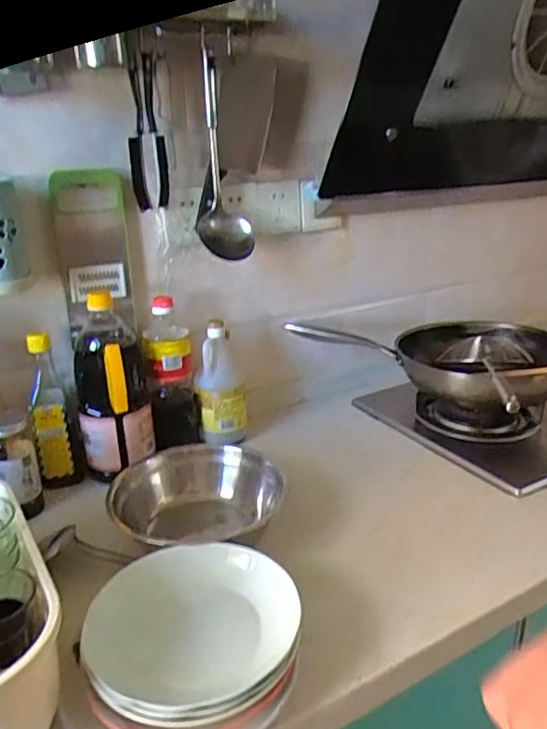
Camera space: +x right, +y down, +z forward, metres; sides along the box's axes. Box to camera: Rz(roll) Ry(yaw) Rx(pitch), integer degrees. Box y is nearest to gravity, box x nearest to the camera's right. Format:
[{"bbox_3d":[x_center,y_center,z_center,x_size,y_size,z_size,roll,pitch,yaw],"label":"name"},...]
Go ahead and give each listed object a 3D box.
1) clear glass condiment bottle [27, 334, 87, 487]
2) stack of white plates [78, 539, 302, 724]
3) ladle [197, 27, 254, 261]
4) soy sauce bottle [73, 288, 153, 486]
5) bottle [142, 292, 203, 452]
[{"bbox_3d":[-0.333,0.072,0.851,0.068,0.229,0.077,-13,24,-27],"label":"clear glass condiment bottle"},{"bbox_3d":[-0.073,0.248,0.542,0.181,0.048,0.206,18,28,41],"label":"stack of white plates"},{"bbox_3d":[-0.082,-0.323,0.875,0.081,0.311,0.079,0,21,5],"label":"ladle"},{"bbox_3d":[-0.247,0.036,0.860,0.110,0.255,0.090,-7,22,-13],"label":"soy sauce bottle"},{"bbox_3d":[-0.166,0.016,0.925,0.080,0.232,0.086,-5,21,-9],"label":"bottle"}]

